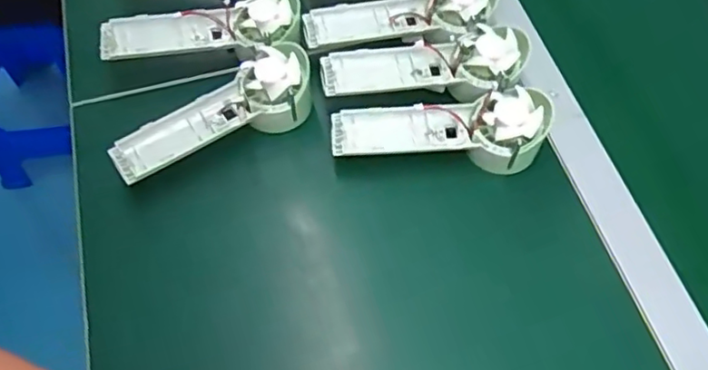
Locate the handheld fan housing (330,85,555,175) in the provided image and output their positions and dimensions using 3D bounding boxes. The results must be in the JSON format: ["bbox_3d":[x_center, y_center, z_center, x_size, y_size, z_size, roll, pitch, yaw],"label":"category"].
[{"bbox_3d":[0.070,-0.047,0.499,0.177,0.040,0.064,0,61,0],"label":"handheld fan housing"}]

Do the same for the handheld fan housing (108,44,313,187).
[{"bbox_3d":[-0.117,-0.059,0.509,0.178,0.043,0.068,-24,64,-13],"label":"handheld fan housing"}]

